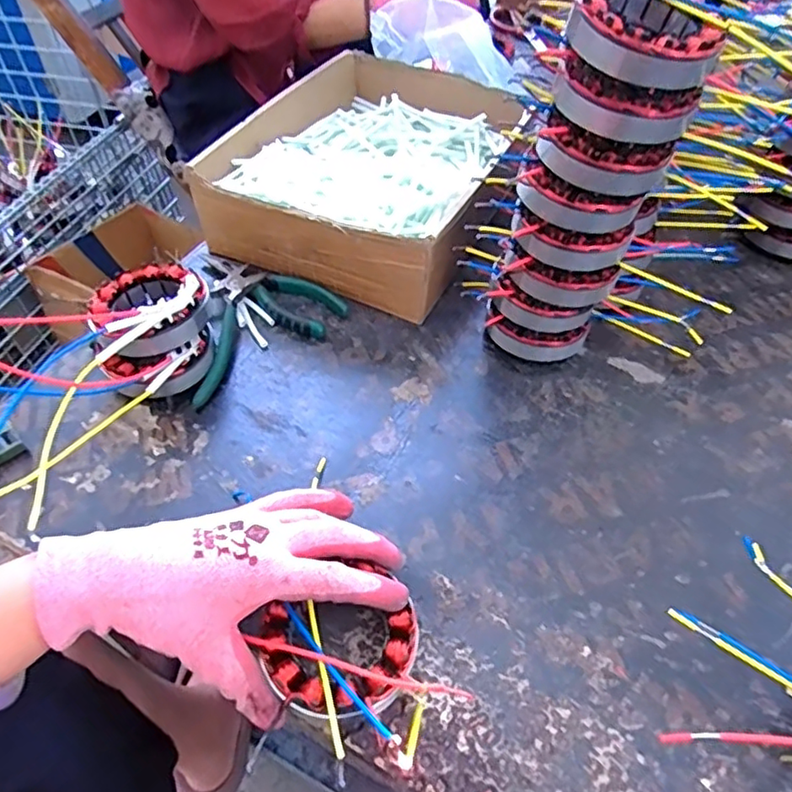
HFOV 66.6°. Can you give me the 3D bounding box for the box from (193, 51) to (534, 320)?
[{"bbox_3d":[-0.013,-0.240,0.632,0.235,0.093,0.345,19,51,14],"label":"box"}]

